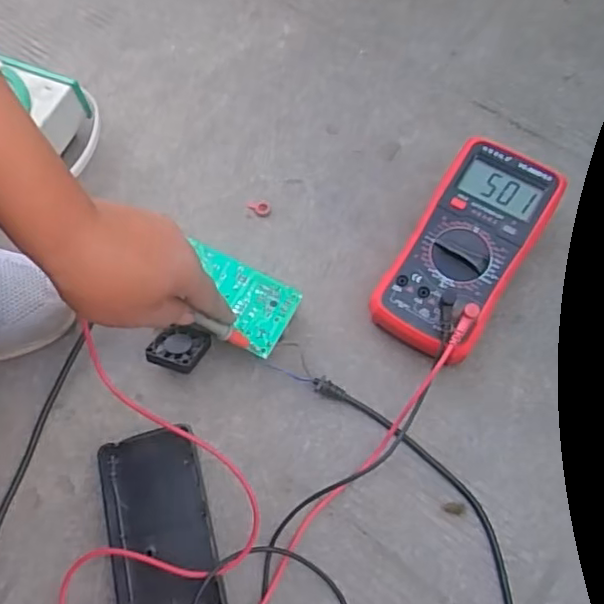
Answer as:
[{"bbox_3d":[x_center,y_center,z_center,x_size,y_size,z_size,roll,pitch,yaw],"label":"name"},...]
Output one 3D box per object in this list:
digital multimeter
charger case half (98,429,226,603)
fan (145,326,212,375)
[{"bbox_3d":[0.132,-0.042,0.509,0.094,0.055,0.186,31,69,14],"label":"digital multimeter"},{"bbox_3d":[-0.101,0.167,0.437,0.073,0.022,0.143,-15,65,-6],"label":"charger case half"},{"bbox_3d":[-0.100,0.038,0.488,0.043,0.009,0.037,13,49,10],"label":"fan"}]

